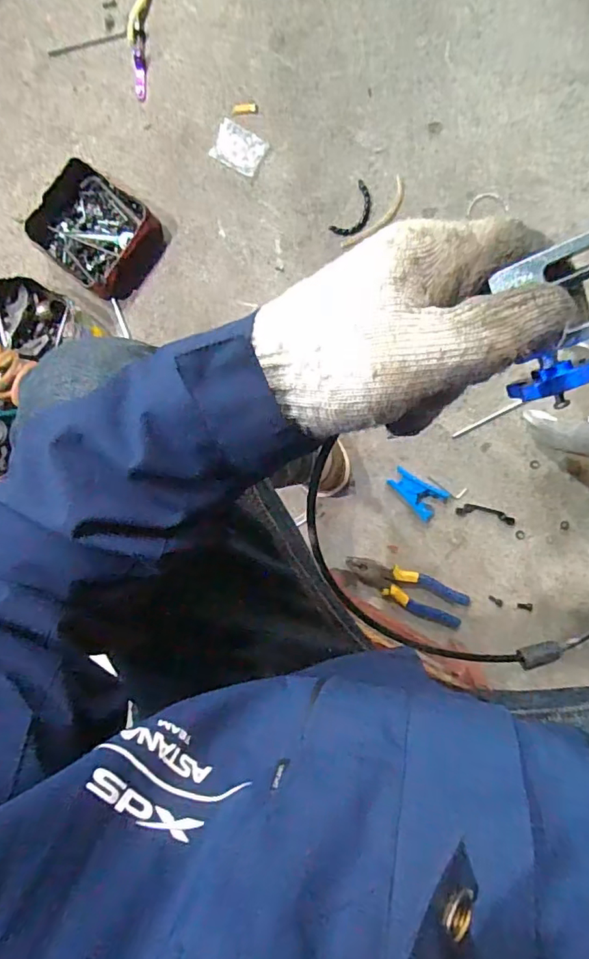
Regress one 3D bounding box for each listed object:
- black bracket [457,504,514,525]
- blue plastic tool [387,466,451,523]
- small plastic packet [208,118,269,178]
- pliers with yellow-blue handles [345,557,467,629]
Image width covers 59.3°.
[{"bbox_3d":[0.295,0.053,0.794,0.090,0.004,0.020,12,95,9],"label":"black bracket"},{"bbox_3d":[0.188,0.019,0.793,0.087,0.011,0.053,42,98,5],"label":"blue plastic tool"},{"bbox_3d":[-0.086,-0.505,0.788,0.080,0.007,0.060,30,97,7],"label":"small plastic packet"},{"bbox_3d":[0.173,0.169,0.808,0.190,0.032,0.058,25,97,7],"label":"pliers with yellow-blue handles"}]

